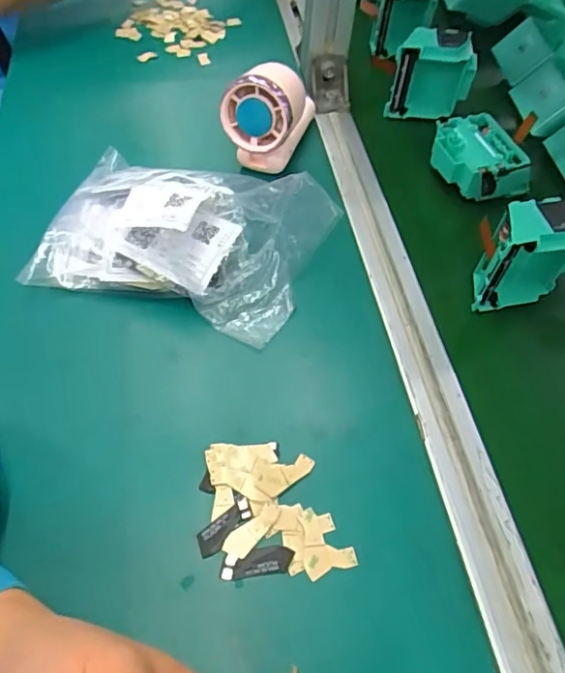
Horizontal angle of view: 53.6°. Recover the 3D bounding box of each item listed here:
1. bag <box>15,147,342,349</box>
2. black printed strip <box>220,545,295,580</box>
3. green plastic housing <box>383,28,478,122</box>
[{"bbox_3d":[-0.070,-0.089,0.418,0.193,0.067,0.144,14,55,6],"label":"bag"},{"bbox_3d":[-0.014,0.124,0.307,0.039,0.004,0.014,-5,62,-7],"label":"black printed strip"},{"bbox_3d":[0.146,-0.261,0.563,0.078,0.082,0.038,-5,56,-7],"label":"green plastic housing"}]

